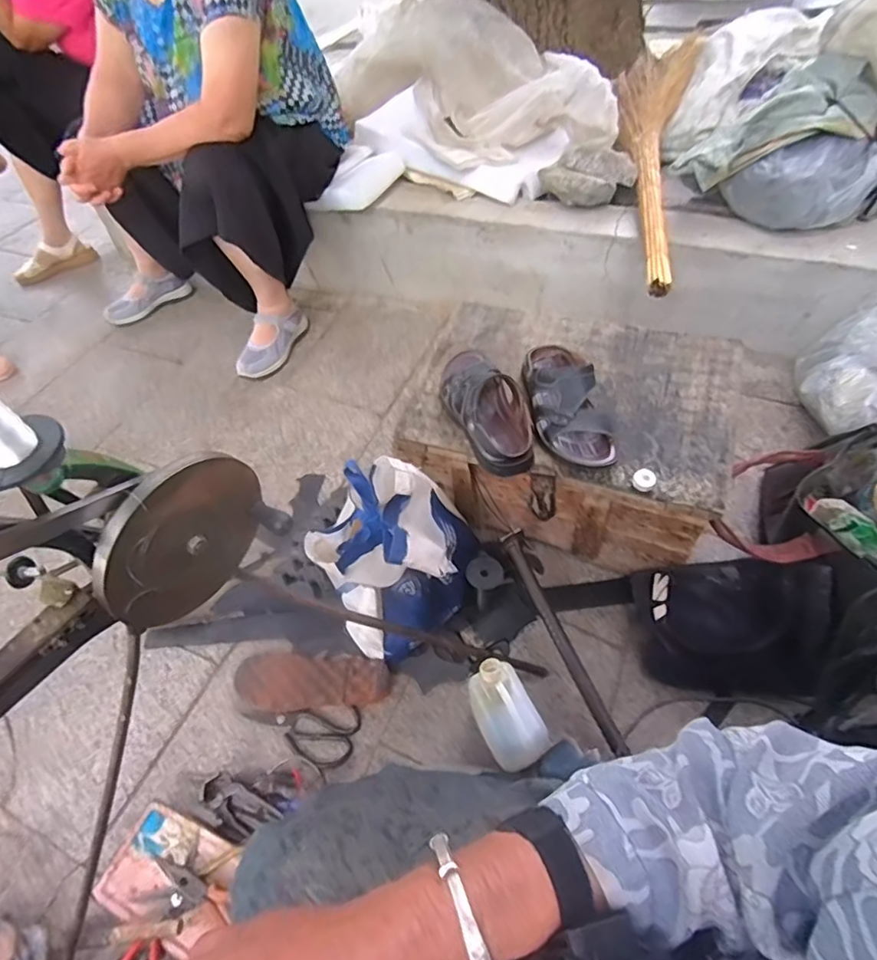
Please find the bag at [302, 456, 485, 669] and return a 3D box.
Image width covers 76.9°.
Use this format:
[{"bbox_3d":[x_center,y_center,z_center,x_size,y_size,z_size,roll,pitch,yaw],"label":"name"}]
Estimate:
[{"bbox_3d":[-0.043,0.107,0.808,0.160,0.300,0.241,34,62,27],"label":"bag"}]

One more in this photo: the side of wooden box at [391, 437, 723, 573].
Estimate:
[{"bbox_3d":[0.162,0.049,0.883,0.458,0.208,0.034,13,54,14],"label":"side of wooden box"}]

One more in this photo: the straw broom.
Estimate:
[{"bbox_3d":[0.453,-0.677,1.142,0.171,0.070,0.726,5,65,9],"label":"straw broom"}]

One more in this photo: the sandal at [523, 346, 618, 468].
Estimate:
[{"bbox_3d":[0.188,-0.125,0.833,0.095,0.070,0.235,-12,52,-4],"label":"sandal"}]

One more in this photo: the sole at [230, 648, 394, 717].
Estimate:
[{"bbox_3d":[-0.198,0.316,0.857,0.238,0.021,0.090,2,52,7],"label":"sole"}]

